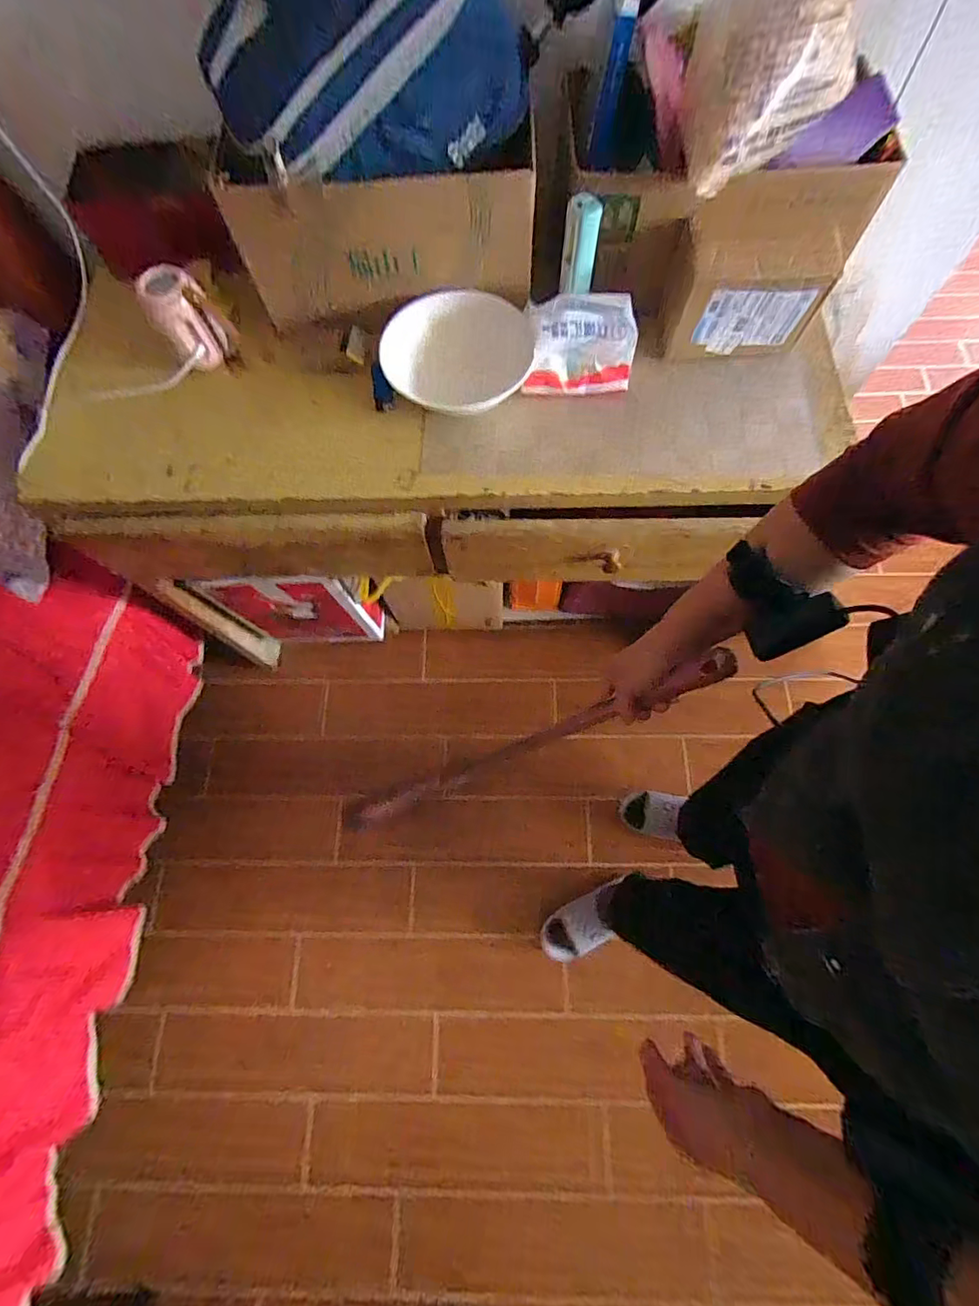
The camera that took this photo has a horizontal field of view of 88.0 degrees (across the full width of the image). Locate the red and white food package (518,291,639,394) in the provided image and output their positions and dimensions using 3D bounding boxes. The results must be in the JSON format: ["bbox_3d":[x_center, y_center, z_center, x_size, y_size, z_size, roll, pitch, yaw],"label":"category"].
[{"bbox_3d":[0.120,-0.408,0.669,0.146,0.072,0.092,-2,71,1],"label":"red and white food package"}]

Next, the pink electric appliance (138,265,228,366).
[{"bbox_3d":[-0.410,-0.449,0.683,0.078,0.098,0.075,-36,74,-10],"label":"pink electric appliance"}]

